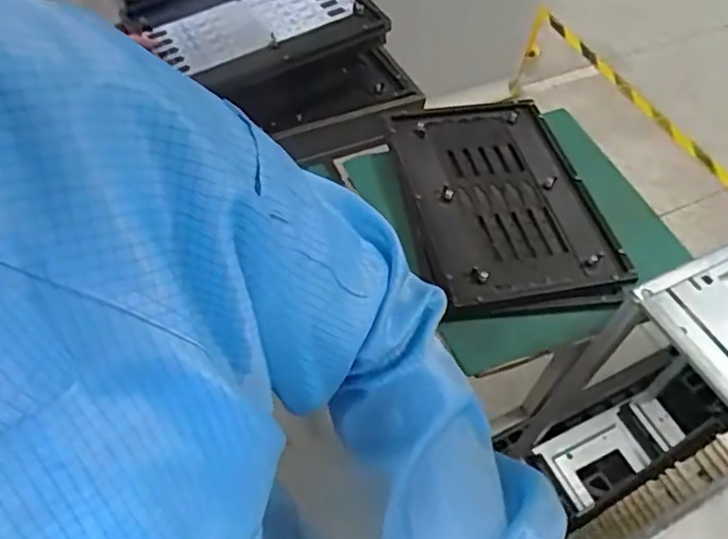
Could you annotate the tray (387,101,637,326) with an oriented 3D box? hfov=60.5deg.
[{"bbox_3d":[0.171,-0.095,0.800,0.228,0.032,0.338,-5,54,-9],"label":"tray"}]

